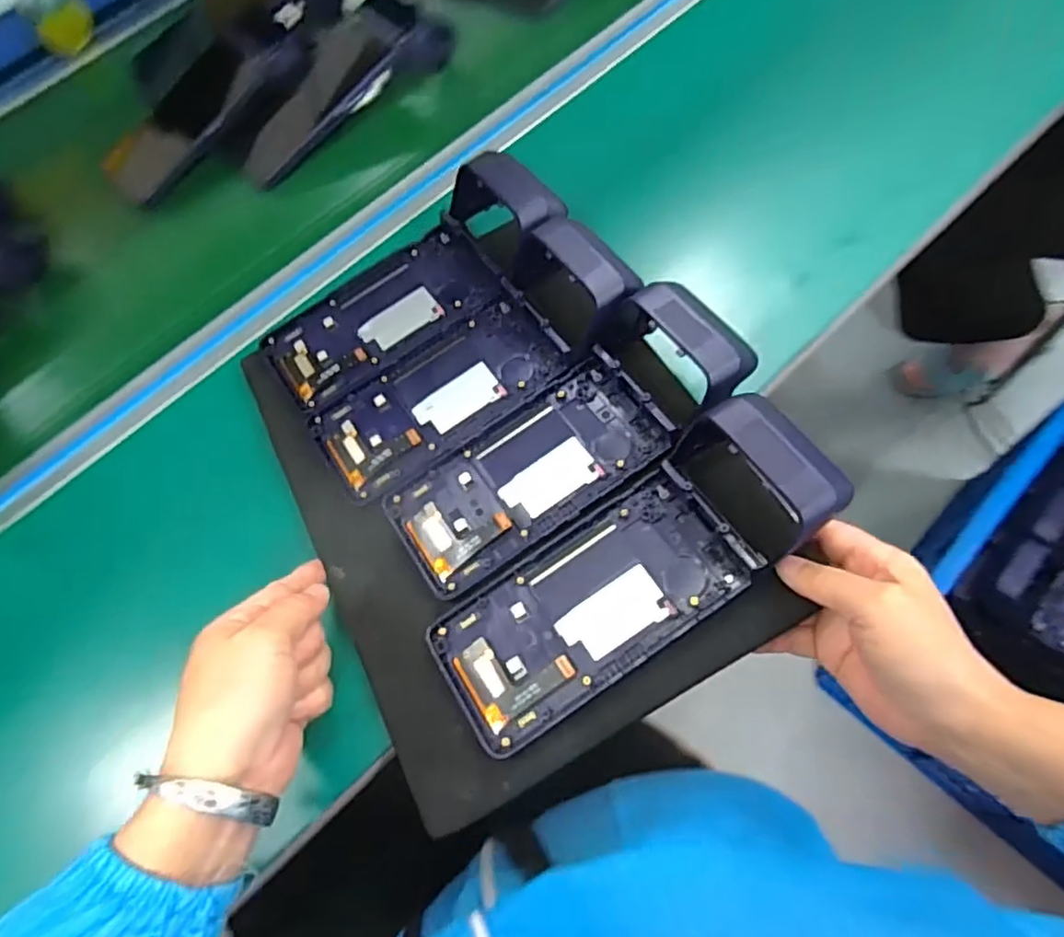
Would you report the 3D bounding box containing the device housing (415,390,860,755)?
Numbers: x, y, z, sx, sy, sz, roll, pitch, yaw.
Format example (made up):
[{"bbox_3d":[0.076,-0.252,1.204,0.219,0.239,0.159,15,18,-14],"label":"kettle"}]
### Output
[{"bbox_3d":[0.055,0.056,0.348,0.224,0.047,0.082,-38,65,4],"label":"device housing"}]

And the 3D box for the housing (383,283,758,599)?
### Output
[{"bbox_3d":[0.020,-0.017,0.390,0.224,0.045,0.087,-38,65,3],"label":"housing"}]

